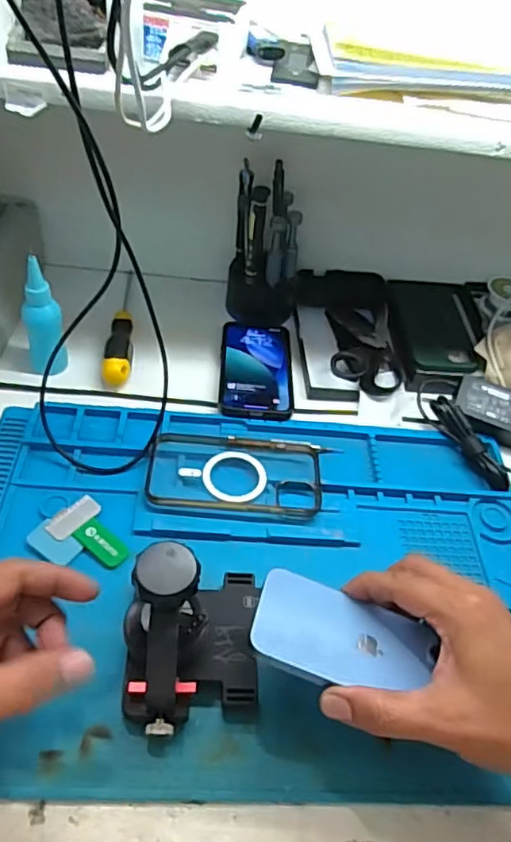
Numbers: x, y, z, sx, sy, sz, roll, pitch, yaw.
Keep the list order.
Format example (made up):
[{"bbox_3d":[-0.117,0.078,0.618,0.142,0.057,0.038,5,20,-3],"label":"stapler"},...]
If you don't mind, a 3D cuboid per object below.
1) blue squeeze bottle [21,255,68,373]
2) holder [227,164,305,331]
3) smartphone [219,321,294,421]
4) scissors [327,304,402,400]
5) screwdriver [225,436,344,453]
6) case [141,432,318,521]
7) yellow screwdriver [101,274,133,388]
[{"bbox_3d":[-0.205,-0.094,0.576,0.034,0.131,0.034,-8,49,-16],"label":"blue squeeze bottle"},{"bbox_3d":[0.012,-0.188,0.662,0.078,0.162,0.064,7,47,-2],"label":"holder"},{"bbox_3d":[0.001,-0.062,0.634,0.075,0.007,0.152,4,47,-5],"label":"smartphone"},{"bbox_3d":[0.123,-0.085,0.671,0.075,0.032,0.159,7,47,-1],"label":"scissors"},{"bbox_3d":[0.028,0.023,0.563,0.106,0.011,0.011,6,47,-3],"label":"screwdriver"},{"bbox_3d":[-0.017,0.045,0.535,0.151,0.009,0.085,5,47,-4],"label":"case"},{"bbox_3d":[-0.148,-0.112,0.666,0.028,0.030,0.195,1,47,-8],"label":"yellow screwdriver"}]

